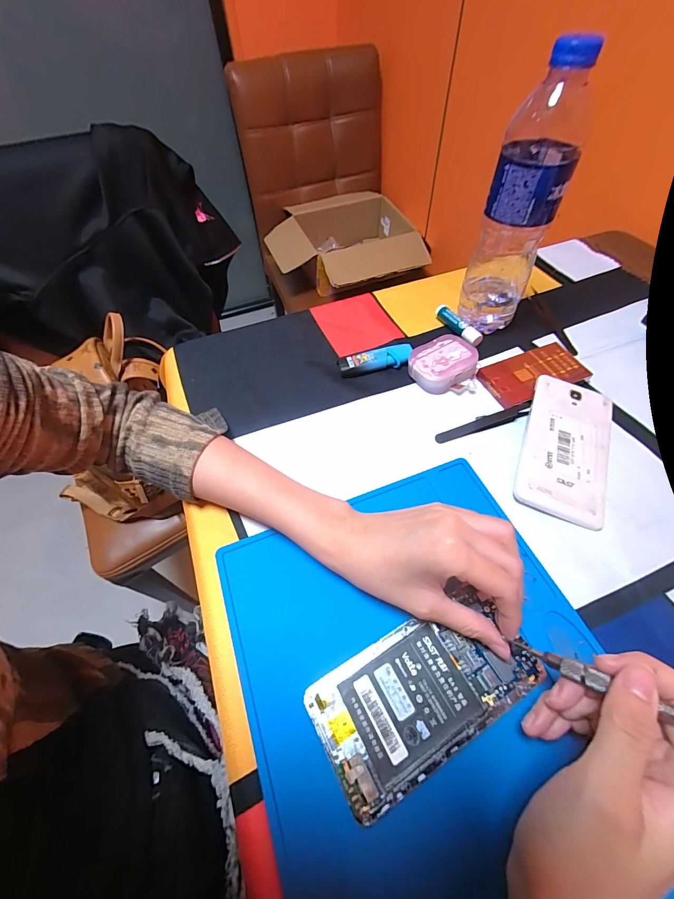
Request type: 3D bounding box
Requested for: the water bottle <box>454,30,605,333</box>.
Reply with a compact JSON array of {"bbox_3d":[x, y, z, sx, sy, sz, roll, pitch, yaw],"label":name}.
[{"bbox_3d":[0.172,-0.219,0.344,0.064,0.222,0.059,18,58,15],"label":"water bottle"}]

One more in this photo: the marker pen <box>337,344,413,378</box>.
[{"bbox_3d":[0.042,-0.098,0.390,0.080,0.014,0.022,-13,56,-5],"label":"marker pen"}]

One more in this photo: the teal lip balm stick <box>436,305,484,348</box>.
[{"bbox_3d":[0.142,-0.146,0.419,0.019,0.017,0.070,-24,58,-13],"label":"teal lip balm stick"}]

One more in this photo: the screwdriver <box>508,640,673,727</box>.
[{"bbox_3d":[0.136,0.117,0.171,0.099,0.007,0.009,0,44,52],"label":"screwdriver"}]

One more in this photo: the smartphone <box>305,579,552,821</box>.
[{"bbox_3d":[0.054,0.150,0.224,0.135,0.005,0.073,-28,59,-15],"label":"smartphone"}]

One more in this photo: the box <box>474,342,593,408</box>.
[{"bbox_3d":[0.203,-0.077,0.371,0.101,0.016,0.057,-19,57,-9],"label":"box"}]

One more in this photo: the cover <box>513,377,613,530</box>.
[{"bbox_3d":[0.205,-0.004,0.316,0.072,0.006,0.140,22,63,9],"label":"cover"}]

